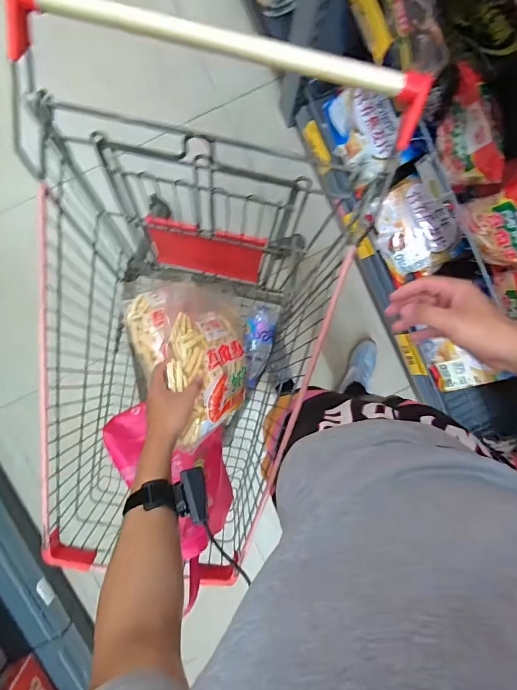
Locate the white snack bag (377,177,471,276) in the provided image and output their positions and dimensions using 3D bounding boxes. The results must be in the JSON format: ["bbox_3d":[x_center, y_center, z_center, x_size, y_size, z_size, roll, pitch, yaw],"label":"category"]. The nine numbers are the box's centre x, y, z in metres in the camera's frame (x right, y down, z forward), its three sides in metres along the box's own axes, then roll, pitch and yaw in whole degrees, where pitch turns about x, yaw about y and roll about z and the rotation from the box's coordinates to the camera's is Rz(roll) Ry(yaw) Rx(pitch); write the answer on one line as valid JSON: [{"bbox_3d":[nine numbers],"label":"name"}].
[{"bbox_3d":[0.475,-0.356,1.150,0.233,0.080,0.267,-25,105,25],"label":"white snack bag"}]

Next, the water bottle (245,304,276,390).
[{"bbox_3d":[0.000,0.006,0.951,0.071,0.077,0.202,11,95,-4],"label":"water bottle"}]

